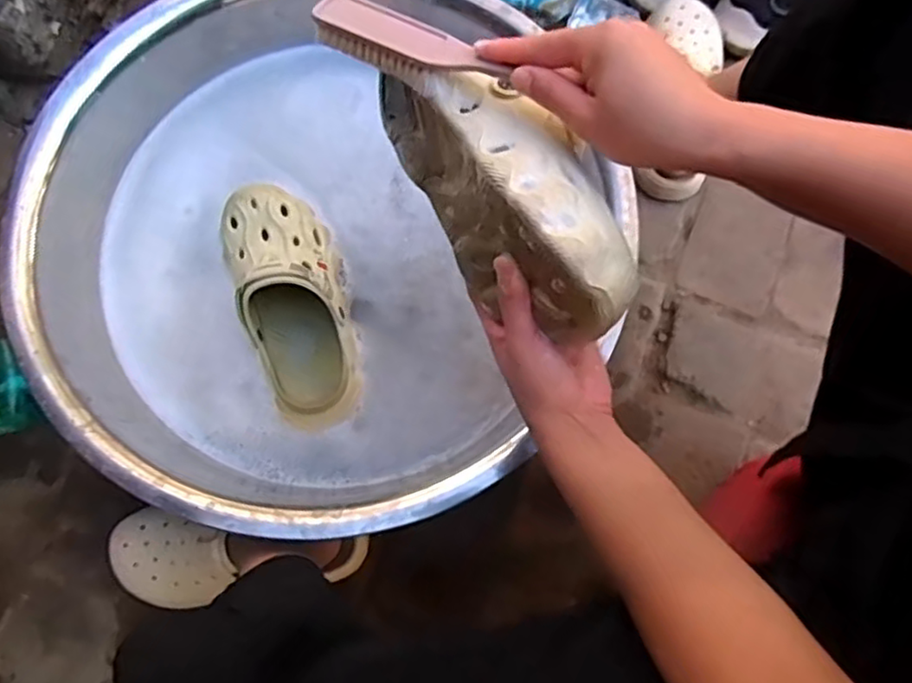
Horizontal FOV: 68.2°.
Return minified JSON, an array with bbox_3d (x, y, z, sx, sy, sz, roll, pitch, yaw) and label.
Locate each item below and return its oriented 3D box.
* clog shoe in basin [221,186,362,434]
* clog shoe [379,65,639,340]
[{"bbox_3d":[-0.170,-0.049,0.703,0.110,0.086,0.267,-22,78,-6],"label":"clog shoe in basin"},{"bbox_3d":[0.025,-0.106,0.455,0.088,0.105,0.254,-35,60,-6],"label":"clog shoe"}]

